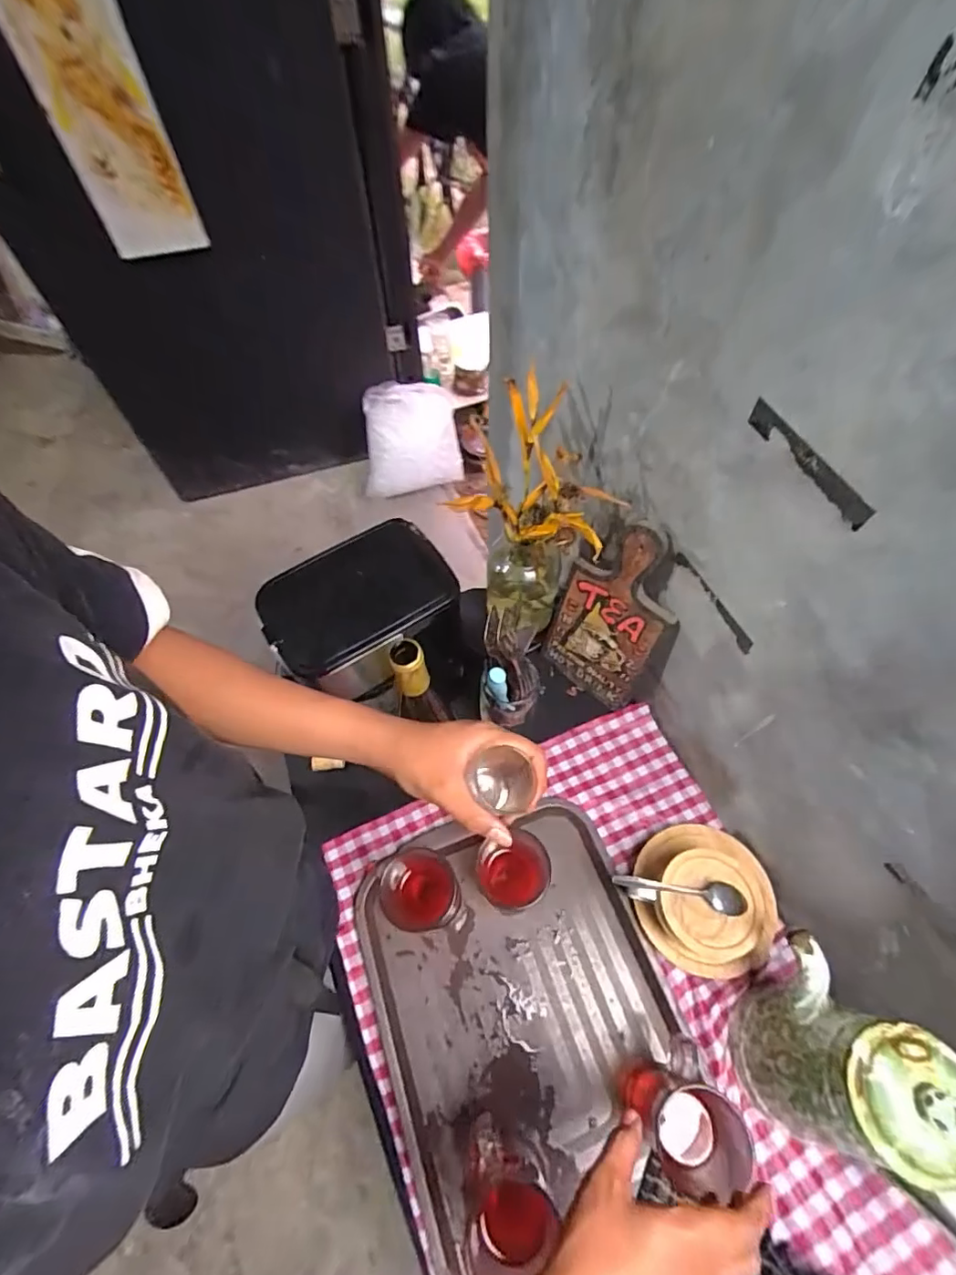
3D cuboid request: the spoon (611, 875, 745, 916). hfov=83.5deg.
[{"bbox_3d":[0.206,0.263,0.548,0.127,0.014,0.028,4,60,3],"label":"spoon"}]

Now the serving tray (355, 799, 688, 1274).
[{"bbox_3d":[0.046,0.387,0.603,0.299,0.029,0.333,-20,62,-10],"label":"serving tray"}]

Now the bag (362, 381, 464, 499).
[{"bbox_3d":[-0.235,-0.665,1.811,0.323,0.338,0.159,-11,60,-5],"label":"bag"}]

